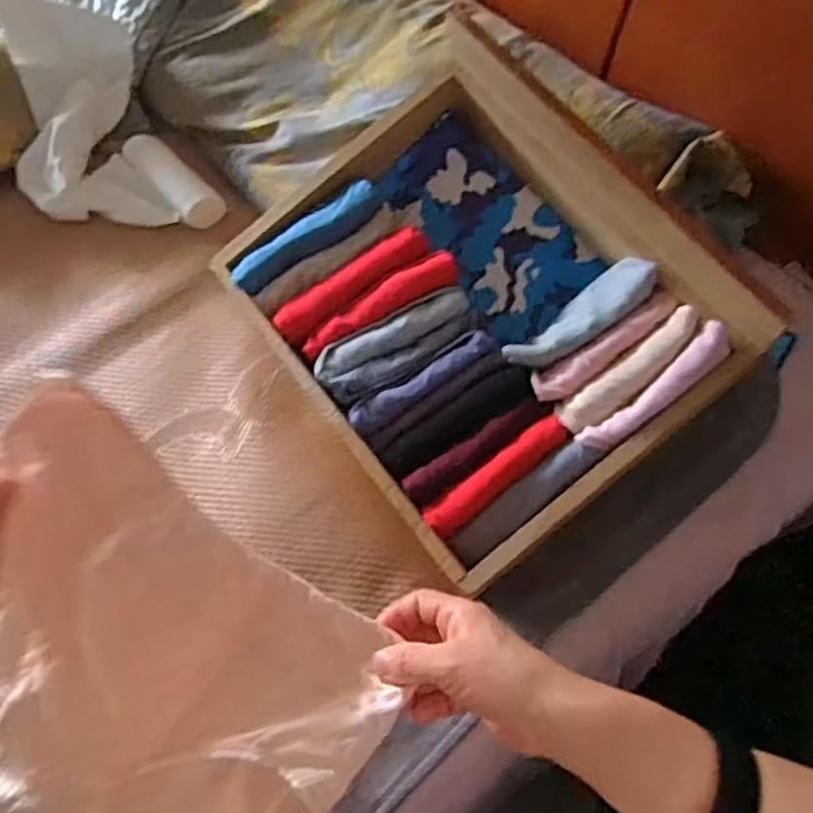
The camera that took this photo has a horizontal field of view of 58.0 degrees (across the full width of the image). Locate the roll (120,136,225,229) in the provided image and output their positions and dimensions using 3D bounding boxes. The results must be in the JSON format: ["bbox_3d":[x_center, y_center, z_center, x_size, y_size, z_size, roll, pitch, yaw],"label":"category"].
[{"bbox_3d":[-0.259,-0.249,0.808,0.047,0.041,0.147,-39,67,-22],"label":"roll"}]

